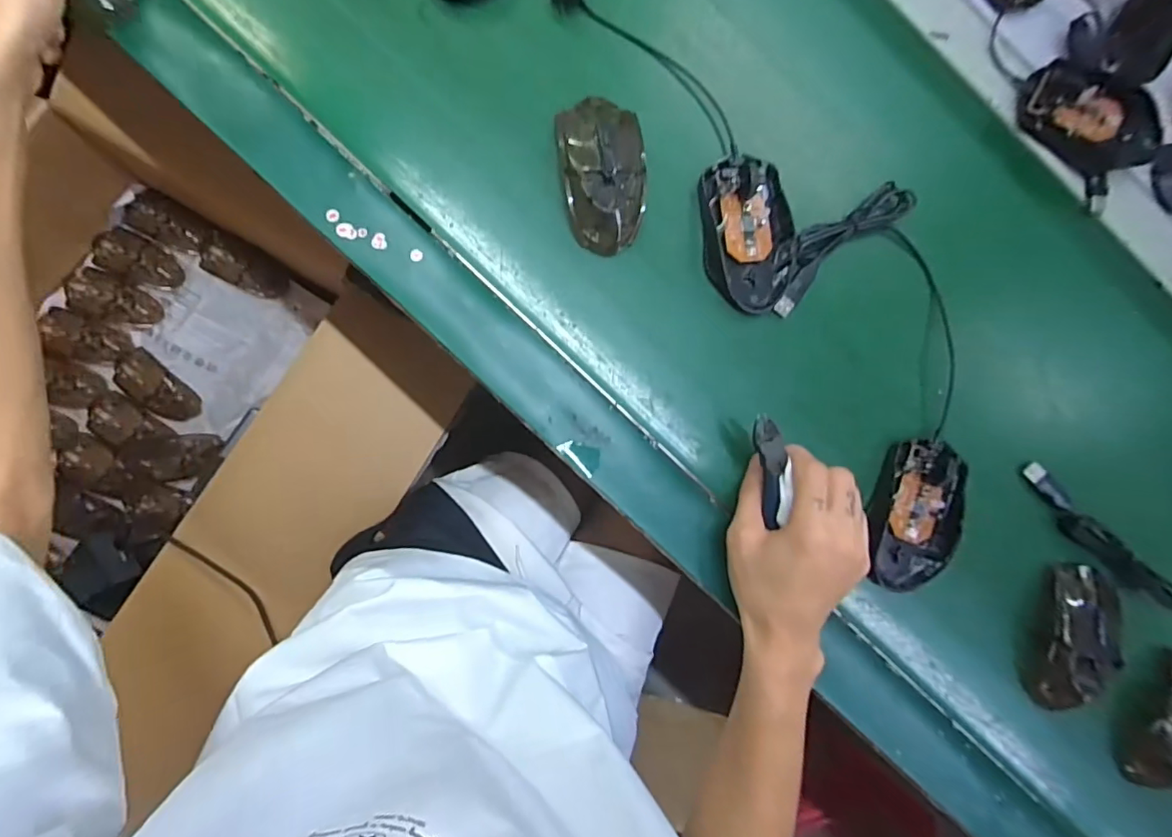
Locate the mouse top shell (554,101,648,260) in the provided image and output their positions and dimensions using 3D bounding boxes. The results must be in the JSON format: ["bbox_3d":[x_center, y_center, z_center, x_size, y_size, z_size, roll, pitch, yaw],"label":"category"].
[{"bbox_3d":[0.011,-0.177,0.388,0.060,0.040,0.112,-3,88,-8],"label":"mouse top shell"}]

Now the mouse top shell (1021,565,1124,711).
[{"bbox_3d":[0.373,0.169,0.406,0.051,0.029,0.107,21,85,-7],"label":"mouse top shell"}]

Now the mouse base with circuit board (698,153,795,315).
[{"bbox_3d":[0.122,-0.139,0.395,0.064,0.019,0.115,-5,89,-8],"label":"mouse base with circuit board"}]

